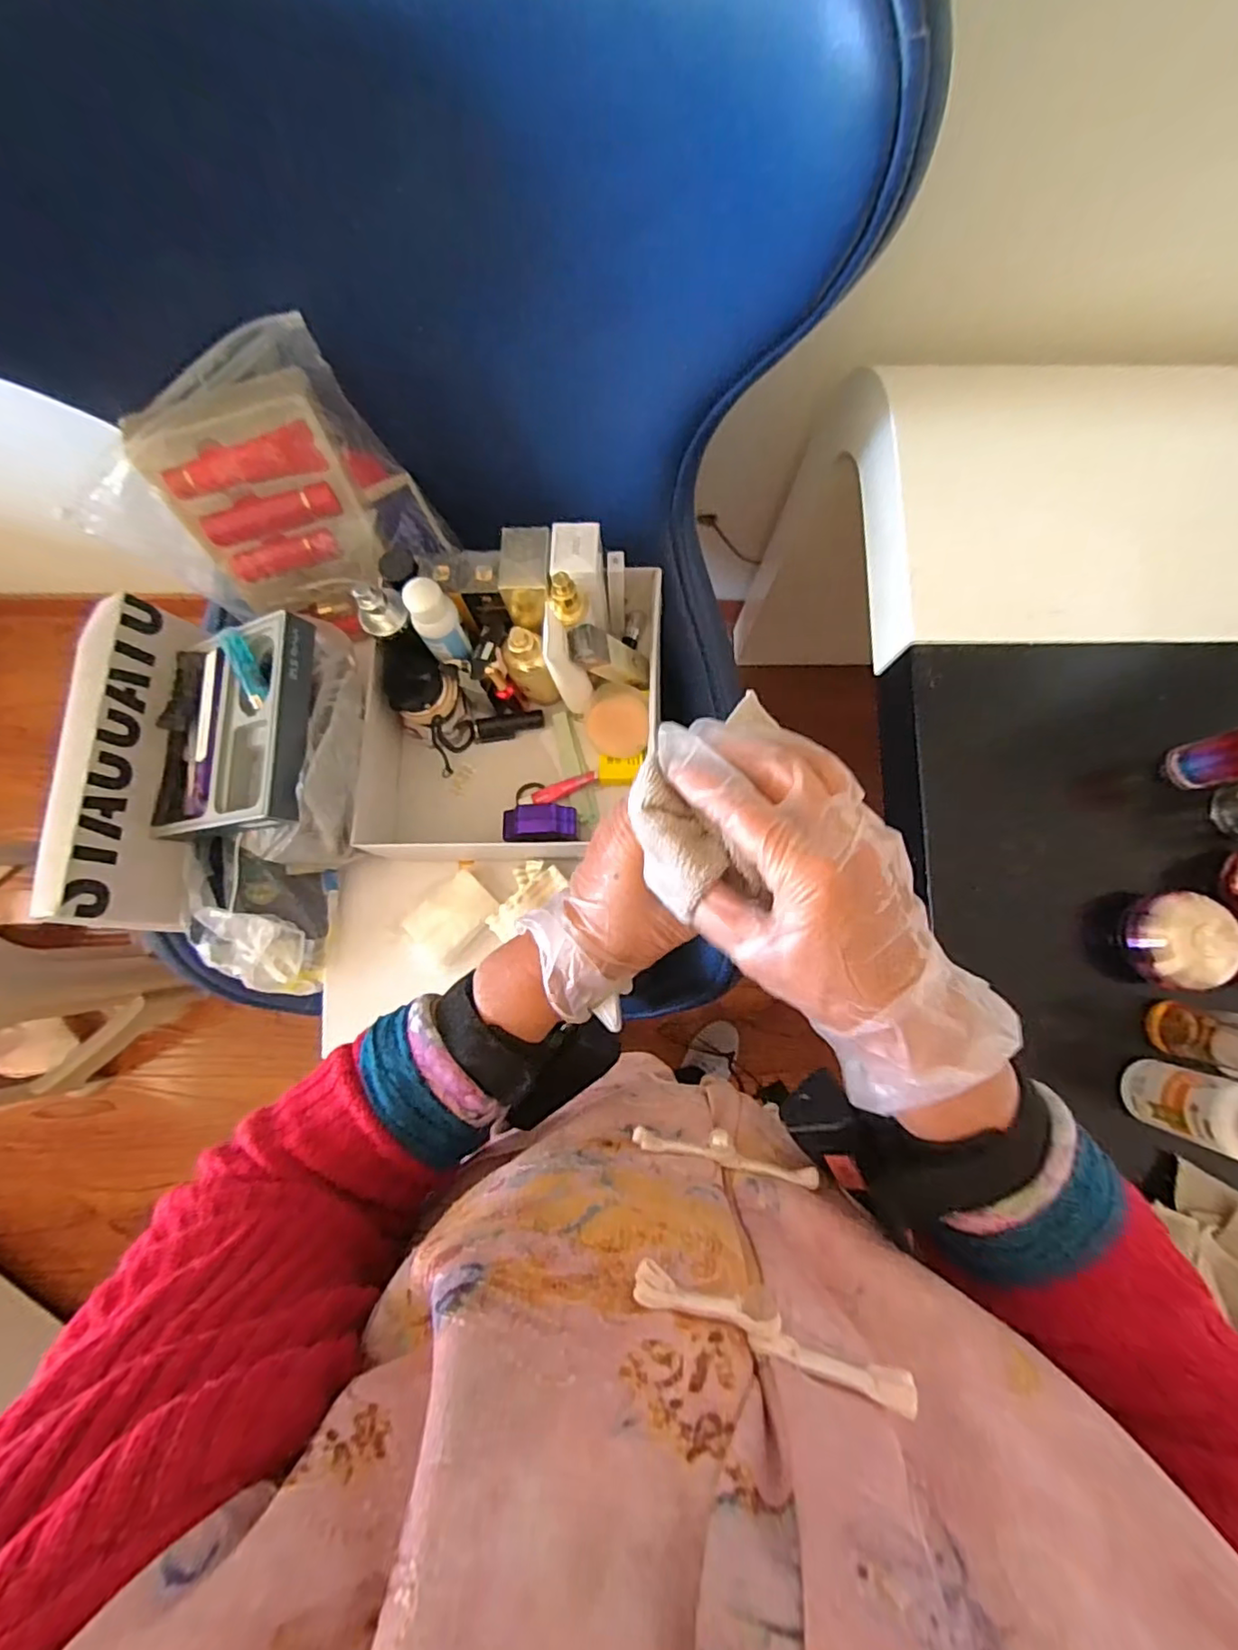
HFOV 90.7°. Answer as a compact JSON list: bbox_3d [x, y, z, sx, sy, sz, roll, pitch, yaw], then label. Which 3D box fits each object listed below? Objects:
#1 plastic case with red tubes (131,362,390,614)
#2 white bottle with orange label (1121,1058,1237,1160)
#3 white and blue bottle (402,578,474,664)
[{"bbox_3d":[-0.335,-0.312,0.602,0.162,0.206,0.026,-14,64,-1],"label":"plastic case with red tubes"},{"bbox_3d":[0.427,0.206,0.441,0.044,0.113,0.049,14,82,2],"label":"white bottle with orange label"},{"bbox_3d":[-0.175,-0.196,0.599,0.043,0.096,0.045,-26,83,-3],"label":"white and blue bottle"}]

